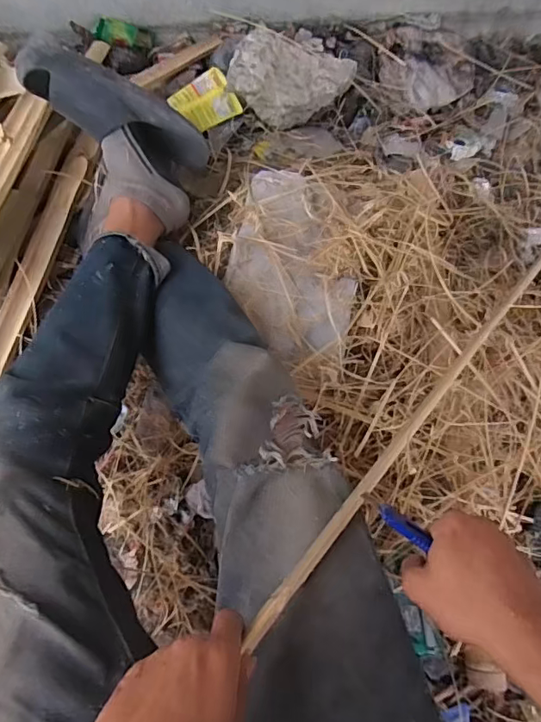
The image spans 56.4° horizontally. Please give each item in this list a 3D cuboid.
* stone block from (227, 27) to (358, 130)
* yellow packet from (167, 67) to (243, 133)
[{"bbox_3d":[0.042,-0.557,1.006,0.239,0.107,0.152,9,65,1],"label":"stone block"},{"bbox_3d":[-0.133,-0.523,1.017,0.122,0.052,0.095,-29,70,-16],"label":"yellow packet"}]

